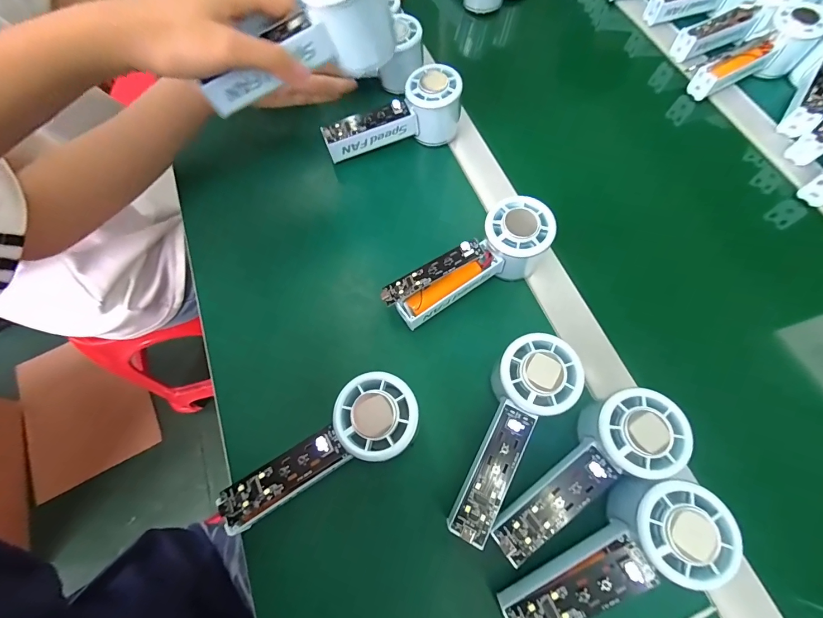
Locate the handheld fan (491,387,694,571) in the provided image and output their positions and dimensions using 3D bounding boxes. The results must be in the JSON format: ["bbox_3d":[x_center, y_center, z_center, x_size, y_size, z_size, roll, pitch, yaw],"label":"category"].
[{"bbox_3d":[0.123,0.117,0.266,0.147,0.053,0.053,-41,74,-2],"label":"handheld fan"}]

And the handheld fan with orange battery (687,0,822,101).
[{"bbox_3d":[0.422,-0.311,0.460,0.164,0.059,0.055,-25,70,4],"label":"handheld fan with orange battery"}]

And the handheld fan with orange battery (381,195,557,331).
[{"bbox_3d":[0.052,-0.035,0.323,0.149,0.058,0.054,-33,72,-13],"label":"handheld fan with orange battery"}]

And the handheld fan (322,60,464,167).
[{"bbox_3d":[-0.021,-0.207,0.392,0.144,0.059,0.046,-14,69,-7],"label":"handheld fan"}]

